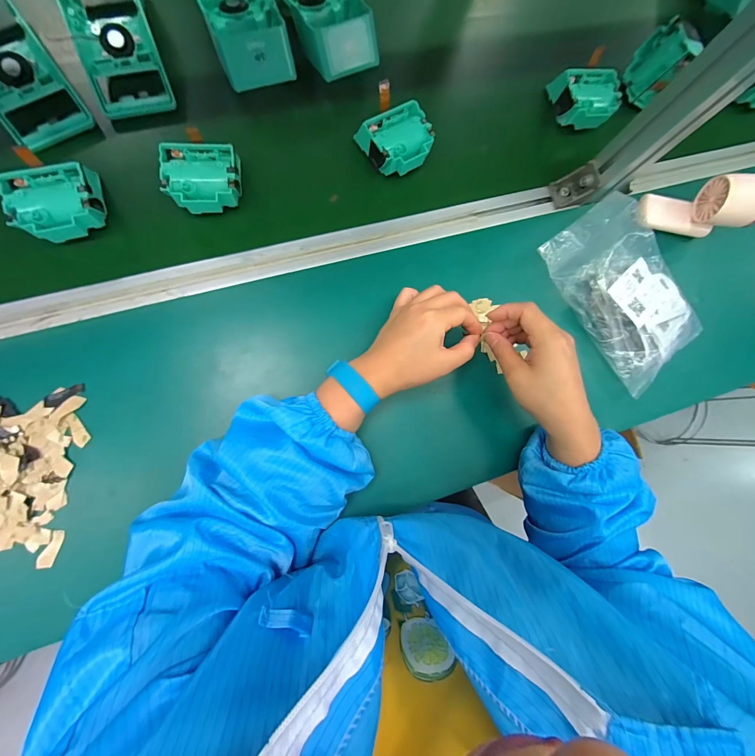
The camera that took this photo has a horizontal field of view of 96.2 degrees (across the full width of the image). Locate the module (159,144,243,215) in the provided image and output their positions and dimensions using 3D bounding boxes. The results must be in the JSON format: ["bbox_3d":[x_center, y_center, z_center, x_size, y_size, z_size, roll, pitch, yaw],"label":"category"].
[{"bbox_3d":[-0.191,-0.217,0.377,0.075,0.045,0.067,-4,91,-7],"label":"module"}]

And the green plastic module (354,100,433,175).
[{"bbox_3d":[0.023,-0.285,0.413,0.082,0.039,0.071,-28,94,-6],"label":"green plastic module"}]

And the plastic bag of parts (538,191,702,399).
[{"bbox_3d":[0.311,-0.109,0.417,0.140,0.026,0.210,-37,93,-4],"label":"plastic bag of parts"}]

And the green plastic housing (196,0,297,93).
[{"bbox_3d":[-0.164,-0.434,0.401,0.083,0.040,0.184,-19,79,-7],"label":"green plastic housing"}]

